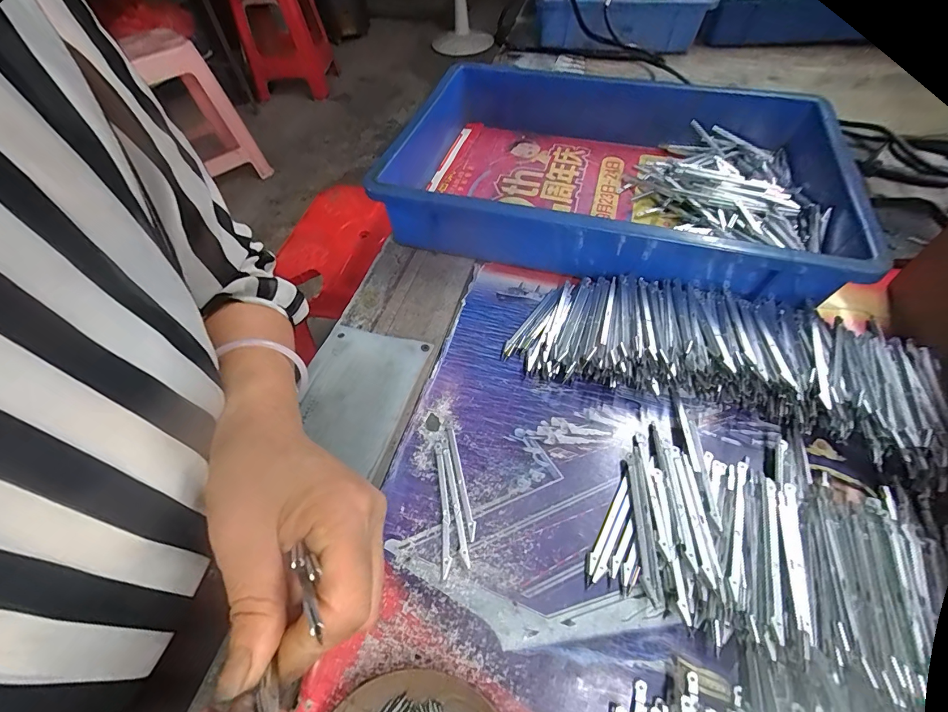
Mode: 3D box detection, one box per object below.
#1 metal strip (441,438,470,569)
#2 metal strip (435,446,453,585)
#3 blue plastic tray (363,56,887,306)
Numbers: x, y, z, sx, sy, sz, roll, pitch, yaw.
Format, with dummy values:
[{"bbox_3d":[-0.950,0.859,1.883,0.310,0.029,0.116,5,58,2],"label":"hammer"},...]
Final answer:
[{"bbox_3d":[-0.014,0.100,0.288,0.006,0.004,0.089,-10,55,-5],"label":"metal strip"},{"bbox_3d":[-0.022,0.104,0.285,0.007,0.004,0.089,-6,55,-2],"label":"metal strip"},{"bbox_3d":[0.160,-0.227,0.471,0.445,0.082,0.369,15,57,12],"label":"blue plastic tray"}]

